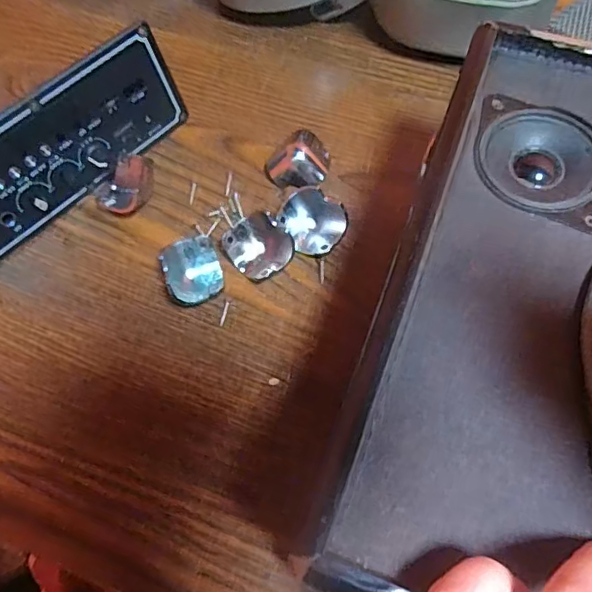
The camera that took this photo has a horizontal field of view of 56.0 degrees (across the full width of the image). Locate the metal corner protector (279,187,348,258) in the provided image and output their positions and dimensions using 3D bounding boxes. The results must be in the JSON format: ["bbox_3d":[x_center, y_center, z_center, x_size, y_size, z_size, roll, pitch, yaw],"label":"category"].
[{"bbox_3d":[0.010,-0.040,0.302,0.034,0.018,0.031,0,67,1],"label":"metal corner protector"}]

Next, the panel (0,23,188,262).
[{"bbox_3d":[-0.131,-0.084,0.304,0.146,0.061,0.026,-44,55,-17],"label":"panel"}]

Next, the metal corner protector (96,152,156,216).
[{"bbox_3d":[-0.097,-0.064,0.319,0.028,0.012,0.036,33,71,14],"label":"metal corner protector"}]

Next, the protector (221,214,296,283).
[{"bbox_3d":[-0.019,-0.026,0.299,0.032,0.015,0.031,0,67,1],"label":"protector"}]

